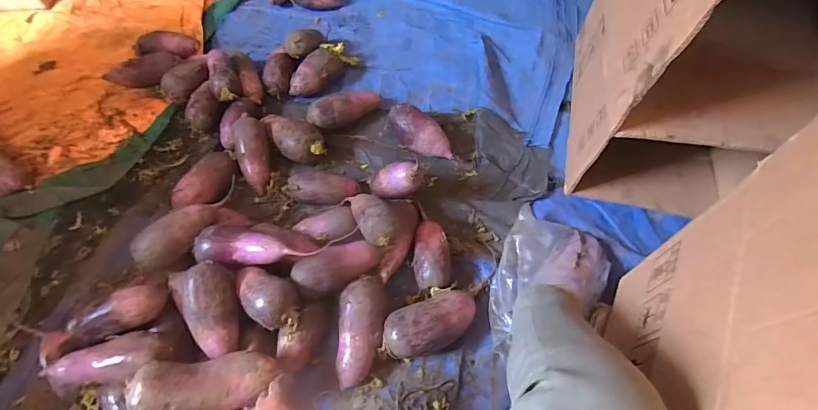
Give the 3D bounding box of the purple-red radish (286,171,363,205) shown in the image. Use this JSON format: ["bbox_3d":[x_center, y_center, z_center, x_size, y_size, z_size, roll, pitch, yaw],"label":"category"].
[{"bbox_3d":[-0.165,-0.032,0.811,0.138,0.062,0.059,-2,62,0],"label":"purple-red radish"}]

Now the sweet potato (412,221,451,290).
[{"bbox_3d":[0.039,0.092,0.753,0.067,0.056,0.119,-8,61,-4],"label":"sweet potato"}]

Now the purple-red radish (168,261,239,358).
[{"bbox_3d":[-0.300,0.157,0.637,0.078,0.057,0.134,-20,64,-10],"label":"purple-red radish"}]

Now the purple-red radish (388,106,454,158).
[{"bbox_3d":[0.025,-0.149,0.886,0.162,0.074,0.067,32,67,16],"label":"purple-red radish"}]

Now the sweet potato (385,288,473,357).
[{"bbox_3d":[0.040,0.197,0.686,0.163,0.068,0.078,-20,62,-11],"label":"sweet potato"}]

